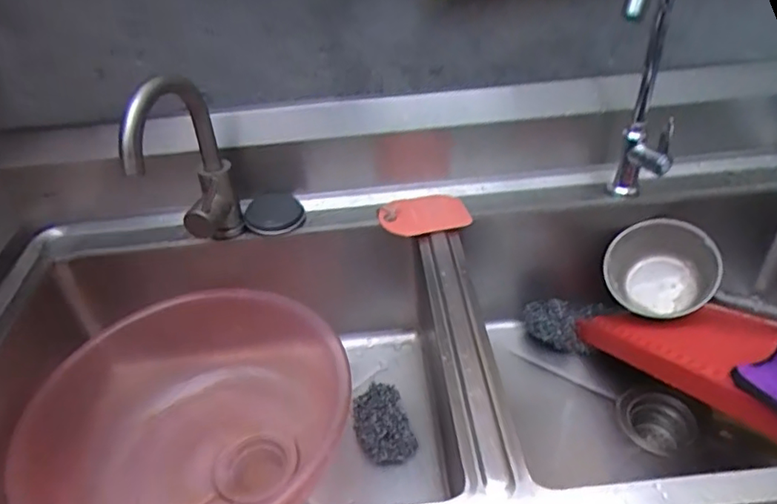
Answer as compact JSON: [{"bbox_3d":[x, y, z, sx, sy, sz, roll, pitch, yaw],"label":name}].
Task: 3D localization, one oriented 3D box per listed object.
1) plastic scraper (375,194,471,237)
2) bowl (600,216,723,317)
[{"bbox_3d":[0.047,-0.057,0.800,0.119,0.010,0.092,-9,40,-9],"label":"plastic scraper"},{"bbox_3d":[0.390,0.034,0.837,0.147,0.106,0.139,15,68,24],"label":"bowl"}]

